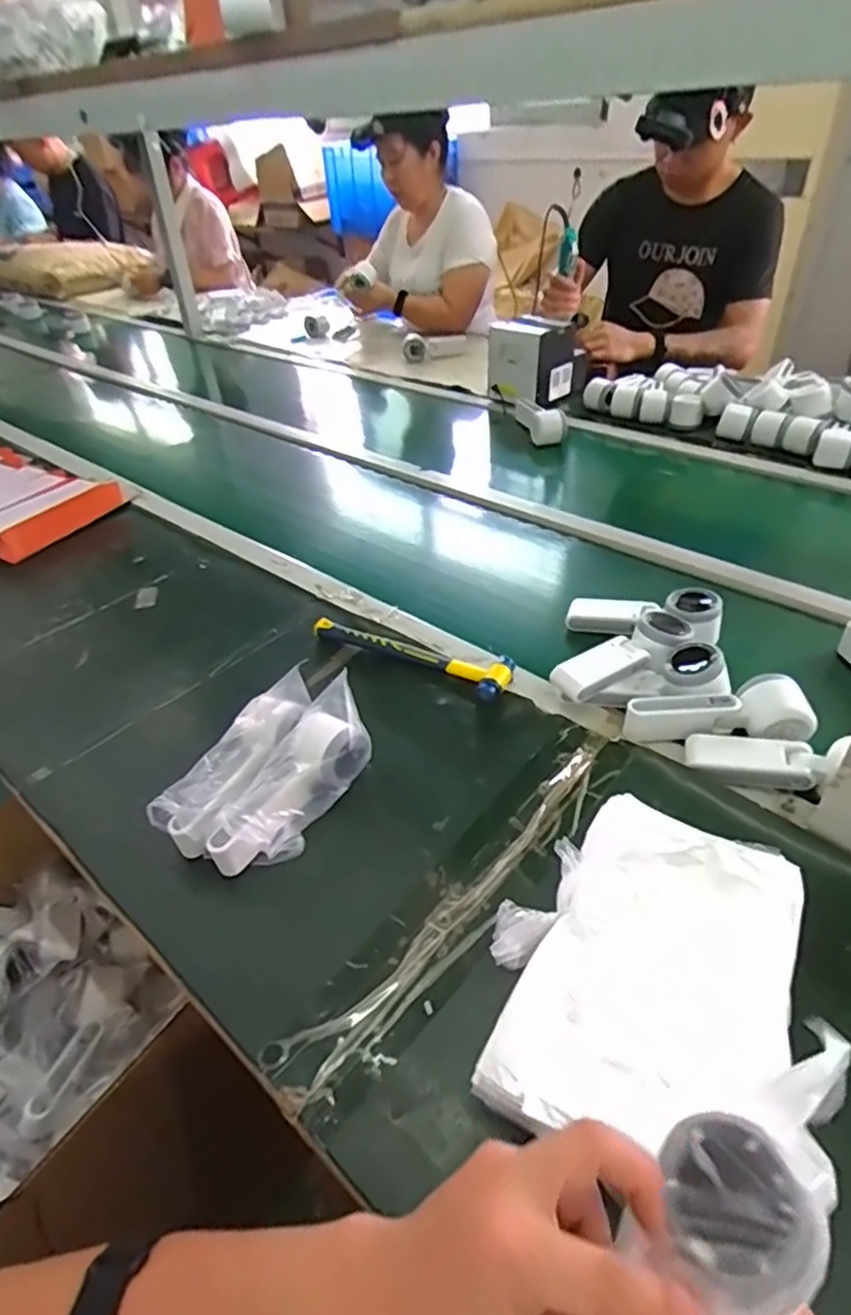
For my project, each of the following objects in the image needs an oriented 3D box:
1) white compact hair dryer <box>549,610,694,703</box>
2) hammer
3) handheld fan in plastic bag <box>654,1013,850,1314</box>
[{"bbox_3d":[0.211,0.003,0.692,0.172,0.048,0.070,-30,46,-27],"label":"white compact hair dryer"},{"bbox_3d":[-0.014,-0.009,0.755,0.241,0.024,0.062,21,46,27],"label":"hammer"},{"bbox_3d":[0.114,0.251,0.271,0.058,0.045,0.215,31,78,34],"label":"handheld fan in plastic bag"}]

